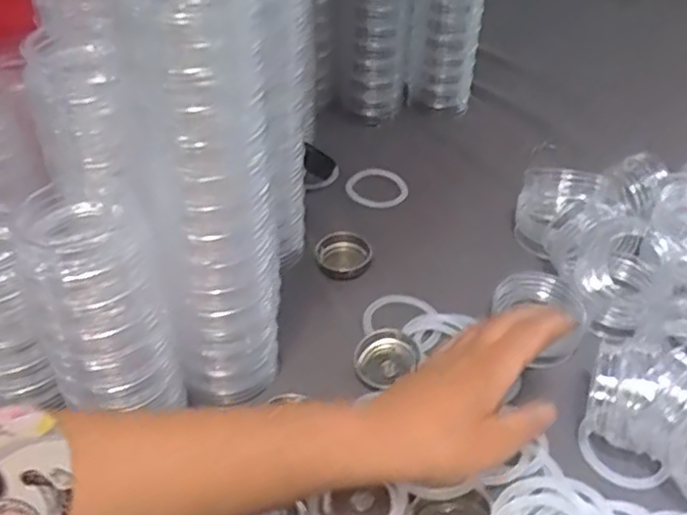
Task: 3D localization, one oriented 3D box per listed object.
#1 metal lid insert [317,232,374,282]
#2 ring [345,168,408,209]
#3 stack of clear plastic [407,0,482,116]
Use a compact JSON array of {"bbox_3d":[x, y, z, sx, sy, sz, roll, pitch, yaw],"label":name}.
[{"bbox_3d":[-0.001,-0.001,0.560,0.043,0.020,0.037,-6,41,-10],"label":"metal lid insert"},{"bbox_3d":[0.033,-0.069,0.650,0.058,0.007,0.058,2,41,-2],"label":"ring"},{"bbox_3d":[0.107,-0.266,0.725,0.049,0.223,0.069,-16,44,-21],"label":"stack of clear plastic"}]

